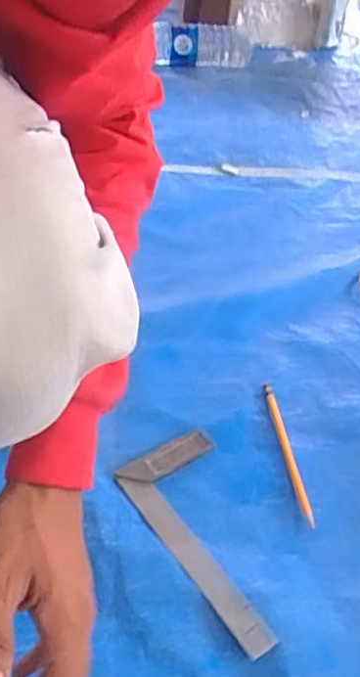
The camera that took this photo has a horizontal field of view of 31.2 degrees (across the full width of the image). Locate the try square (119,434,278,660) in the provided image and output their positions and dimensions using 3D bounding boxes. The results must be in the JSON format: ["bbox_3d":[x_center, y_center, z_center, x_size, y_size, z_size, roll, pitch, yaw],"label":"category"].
[{"bbox_3d":[0.033,0.164,0.562,0.099,0.012,0.203,-22,51,-27],"label":"try square"}]

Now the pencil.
[{"bbox_3d":[0.106,0.108,0.634,0.012,0.011,0.162,-2,44,-10],"label":"pencil"}]

